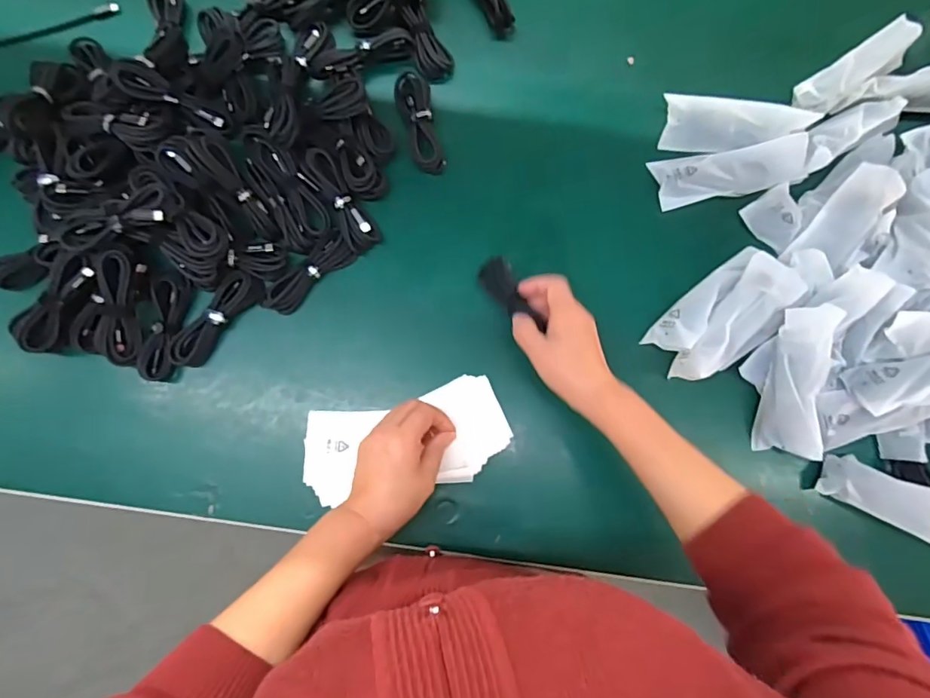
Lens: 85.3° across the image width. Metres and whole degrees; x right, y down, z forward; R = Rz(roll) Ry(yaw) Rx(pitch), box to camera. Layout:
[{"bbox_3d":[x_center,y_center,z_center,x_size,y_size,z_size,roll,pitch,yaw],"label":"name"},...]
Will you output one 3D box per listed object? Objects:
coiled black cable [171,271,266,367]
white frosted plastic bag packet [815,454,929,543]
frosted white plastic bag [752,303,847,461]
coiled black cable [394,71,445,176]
[{"bbox_3d":[-0.250,-0.032,0.504,0.038,0.018,0.109,39,84,3],"label":"coiled black cable"},{"bbox_3d":[0.430,0.151,0.492,0.155,0.017,0.050,25,99,6],"label":"white frosted plastic bag packet"},{"bbox_3d":[0.327,0.032,0.493,0.051,0.034,0.146,3,105,-1],"label":"frosted white plastic bag"},{"bbox_3d":[-0.049,-0.242,0.540,0.036,0.019,0.111,-13,84,-3],"label":"coiled black cable"}]

